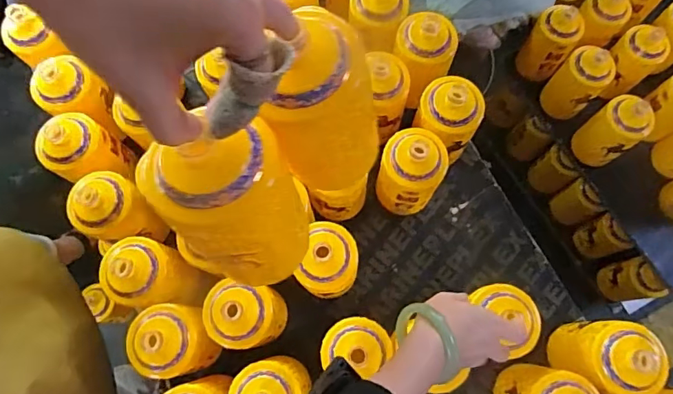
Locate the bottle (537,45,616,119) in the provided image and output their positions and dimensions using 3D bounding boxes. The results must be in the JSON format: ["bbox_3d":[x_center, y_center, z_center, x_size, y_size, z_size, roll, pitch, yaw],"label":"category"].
[{"bbox_3d":[0.481,-0.224,0.984,0.085,0.186,0.076,39,79,10],"label":"bottle"}]

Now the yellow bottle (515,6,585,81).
[{"bbox_3d":[0.432,-0.313,0.994,0.089,0.147,0.080,30,78,8],"label":"yellow bottle"}]

